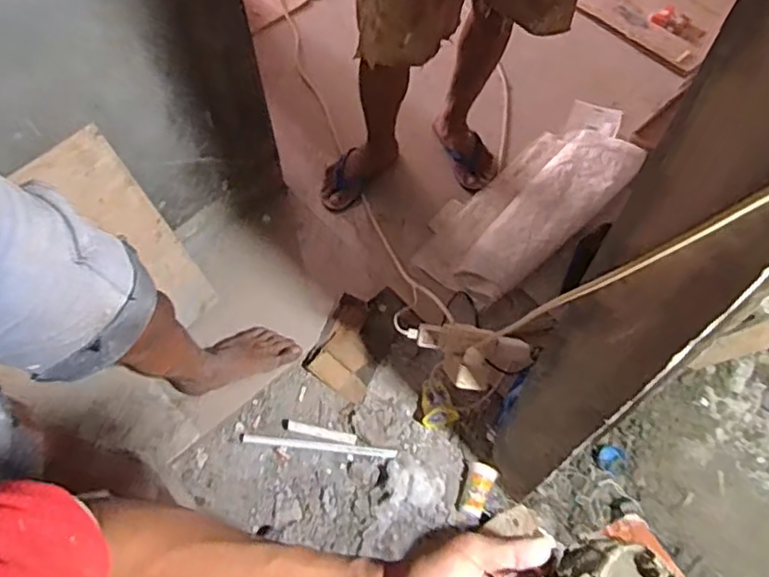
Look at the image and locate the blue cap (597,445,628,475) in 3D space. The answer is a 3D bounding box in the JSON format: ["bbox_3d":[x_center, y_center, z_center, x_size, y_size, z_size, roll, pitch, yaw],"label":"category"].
[{"bbox_3d":[0.492,0.371,1.364,0.057,0.017,0.053,0,63,0],"label":"blue cap"}]

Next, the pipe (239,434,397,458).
[{"bbox_3d":[-0.138,0.324,1.307,0.324,0.021,0.020,6,63,3],"label":"pipe"}]

